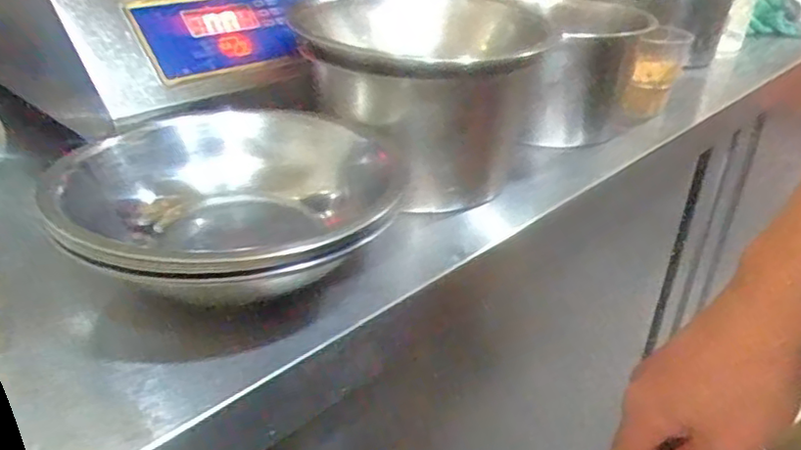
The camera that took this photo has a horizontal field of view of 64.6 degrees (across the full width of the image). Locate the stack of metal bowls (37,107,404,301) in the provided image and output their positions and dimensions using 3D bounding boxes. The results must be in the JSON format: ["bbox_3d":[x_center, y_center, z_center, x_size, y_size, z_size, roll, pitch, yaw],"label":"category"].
[{"bbox_3d":[-0.085,-0.008,0.323,0.148,0.048,0.165,7,31,7],"label":"stack of metal bowls"}]

